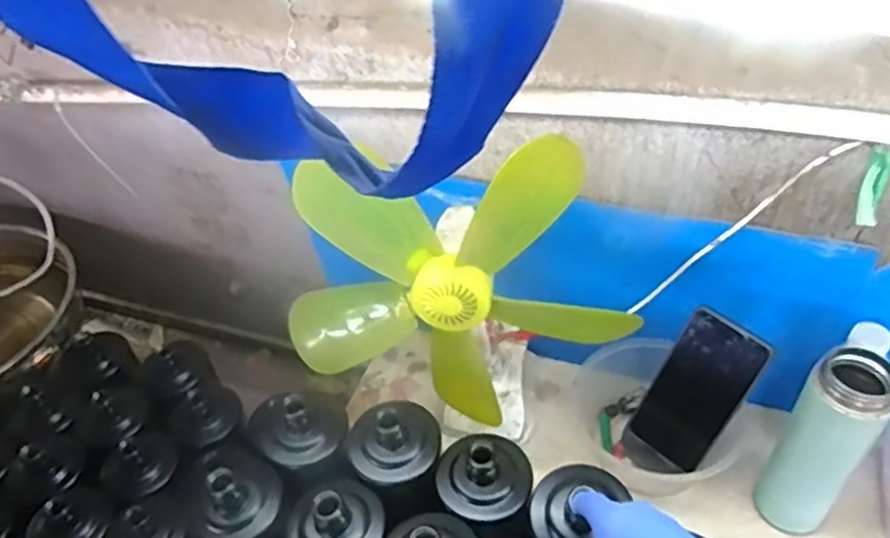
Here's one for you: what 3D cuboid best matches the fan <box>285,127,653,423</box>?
[{"bbox_3d":[0.004,0.021,0.570,0.305,0.246,0.080,3,47,8],"label":"fan"}]

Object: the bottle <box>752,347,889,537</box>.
[{"bbox_3d":[0.334,0.159,0.596,0.064,0.201,0.072,-37,54,-27],"label":"bottle"}]

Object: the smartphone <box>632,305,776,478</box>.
[{"bbox_3d":[0.237,0.115,0.630,0.075,0.149,0.007,32,27,22],"label":"smartphone"}]

